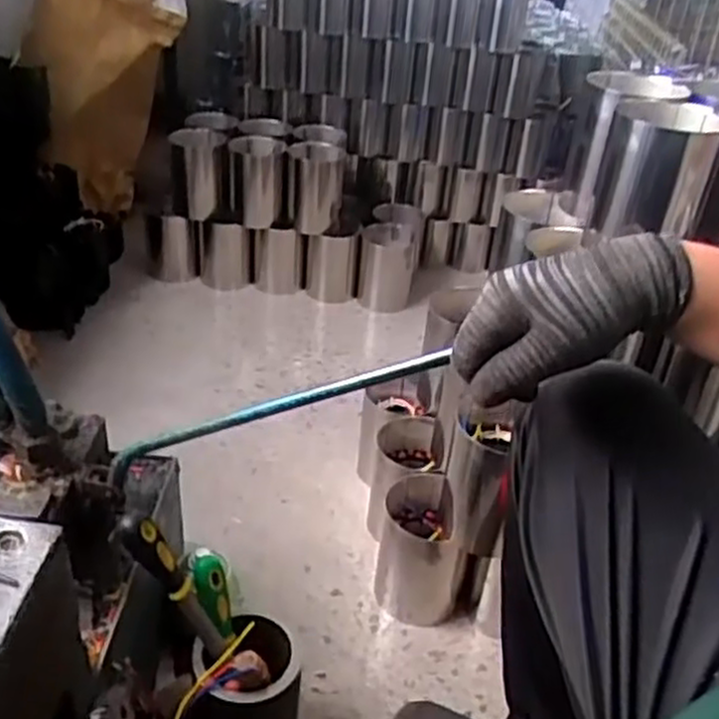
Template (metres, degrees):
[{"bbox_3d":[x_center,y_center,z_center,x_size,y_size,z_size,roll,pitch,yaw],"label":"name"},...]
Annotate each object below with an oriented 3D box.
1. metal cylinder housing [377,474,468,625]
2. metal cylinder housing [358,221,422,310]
[{"bbox_3d":[0.083,0.256,1.051,0.111,0.159,0.122,8,33,5],"label":"metal cylinder housing"},{"bbox_3d":[0.066,-0.209,1.793,0.130,0.170,0.137,7,33,3],"label":"metal cylinder housing"}]

